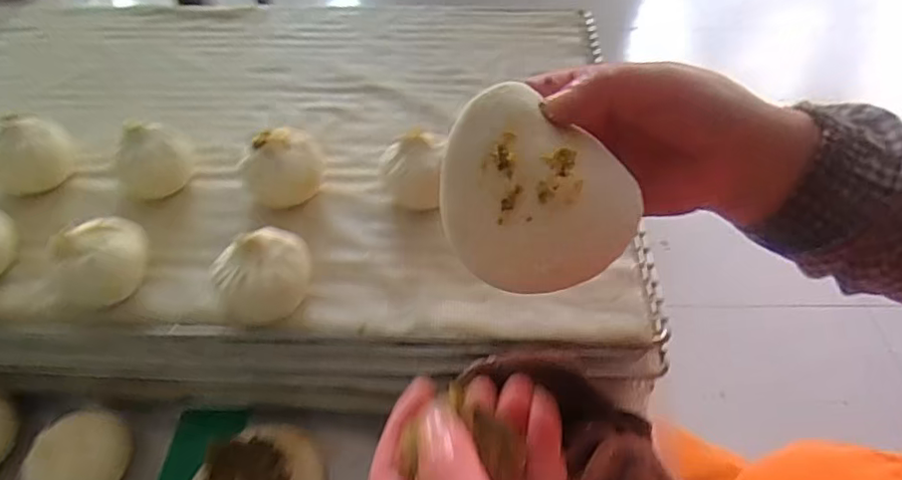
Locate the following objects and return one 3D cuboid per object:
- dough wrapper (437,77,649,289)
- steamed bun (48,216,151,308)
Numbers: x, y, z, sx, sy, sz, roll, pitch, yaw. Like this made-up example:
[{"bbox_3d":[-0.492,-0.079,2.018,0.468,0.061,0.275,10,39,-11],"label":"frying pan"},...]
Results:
[{"bbox_3d":[0.032,-0.017,0.242,0.082,0.015,0.073,37,90,0],"label":"dough wrapper"},{"bbox_3d":[-0.209,0.012,0.358,0.046,0.042,0.055,7,49,6],"label":"steamed bun"}]

